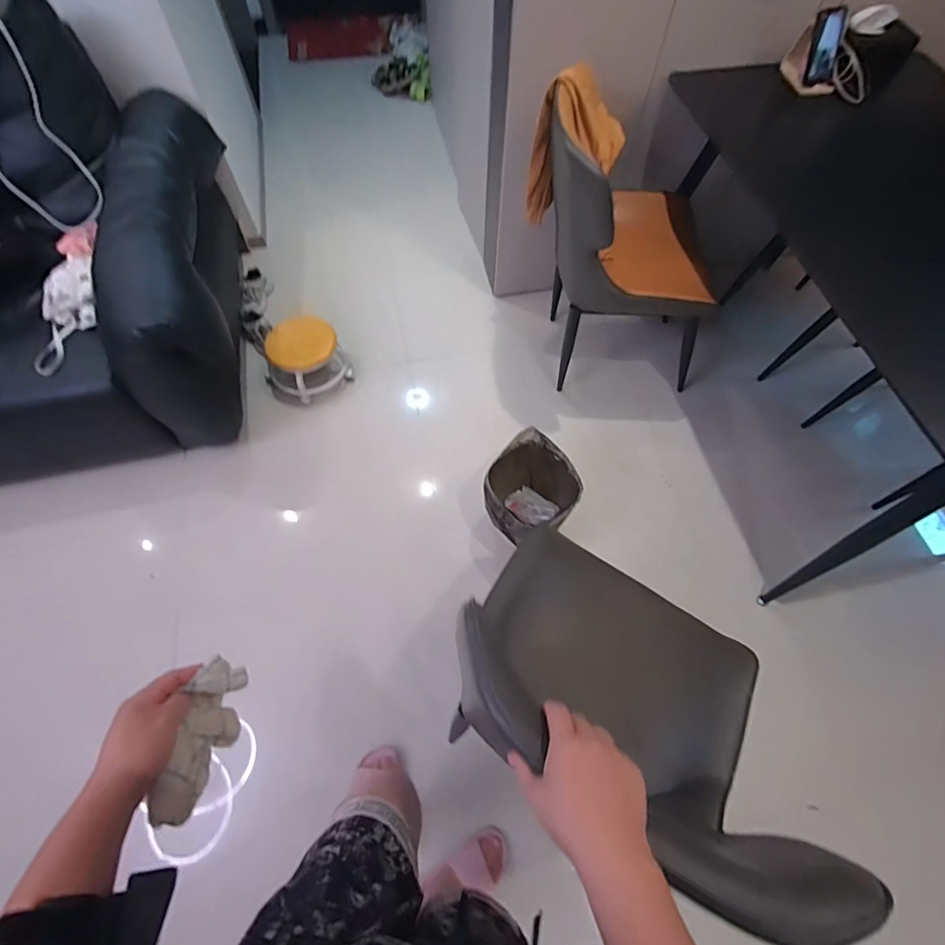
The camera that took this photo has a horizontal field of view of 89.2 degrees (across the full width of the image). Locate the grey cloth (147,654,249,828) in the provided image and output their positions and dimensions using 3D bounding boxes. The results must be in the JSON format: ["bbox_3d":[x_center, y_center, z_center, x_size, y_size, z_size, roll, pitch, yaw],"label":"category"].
[{"bbox_3d":[-0.270,0.271,0.486,0.040,0.067,0.140,6,51,2],"label":"grey cloth"}]

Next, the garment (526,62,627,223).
[{"bbox_3d":[0.302,-0.866,1.322,0.280,0.360,0.175,-22,66,-12],"label":"garment"}]

